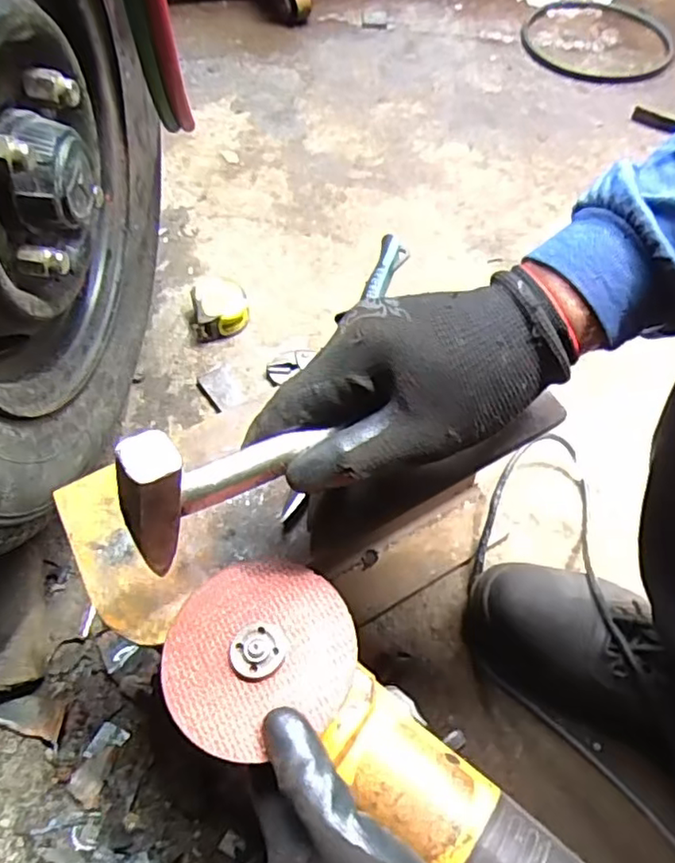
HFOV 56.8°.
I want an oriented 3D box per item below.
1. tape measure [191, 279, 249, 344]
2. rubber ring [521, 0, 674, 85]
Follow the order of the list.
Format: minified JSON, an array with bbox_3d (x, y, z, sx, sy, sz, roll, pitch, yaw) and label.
[{"bbox_3d":[-0.146,-0.149,0.763,0.073,0.046,0.068,-12,60,-7],"label":"tape measure"},{"bbox_3d":[0.475,-0.715,1.144,0.269,0.014,0.289,1,60,-1],"label":"rubber ring"}]

